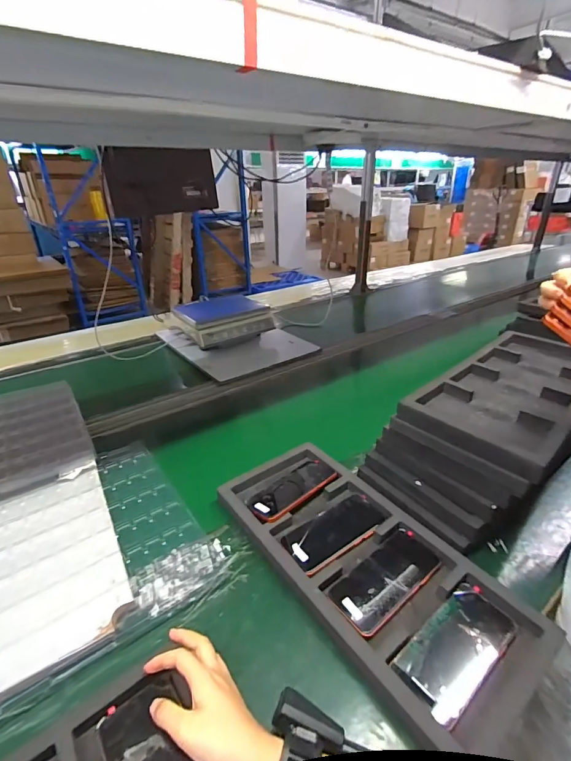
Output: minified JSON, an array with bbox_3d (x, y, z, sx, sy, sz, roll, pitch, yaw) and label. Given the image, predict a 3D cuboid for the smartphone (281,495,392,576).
[{"bbox_3d":[0.084,0.241,0.616,0.177,0.013,0.083,-19,32,-31],"label":"smartphone"}]

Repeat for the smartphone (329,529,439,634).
[{"bbox_3d":[0.146,0.284,0.550,0.179,0.014,0.081,-20,33,-32],"label":"smartphone"}]

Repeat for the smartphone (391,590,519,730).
[{"bbox_3d":[0.210,0.324,0.466,0.166,0.012,0.081,-21,33,-33],"label":"smartphone"}]

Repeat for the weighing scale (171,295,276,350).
[{"bbox_3d":[-0.240,-0.219,1.424,0.313,0.129,0.313,-21,33,-33],"label":"weighing scale"}]

